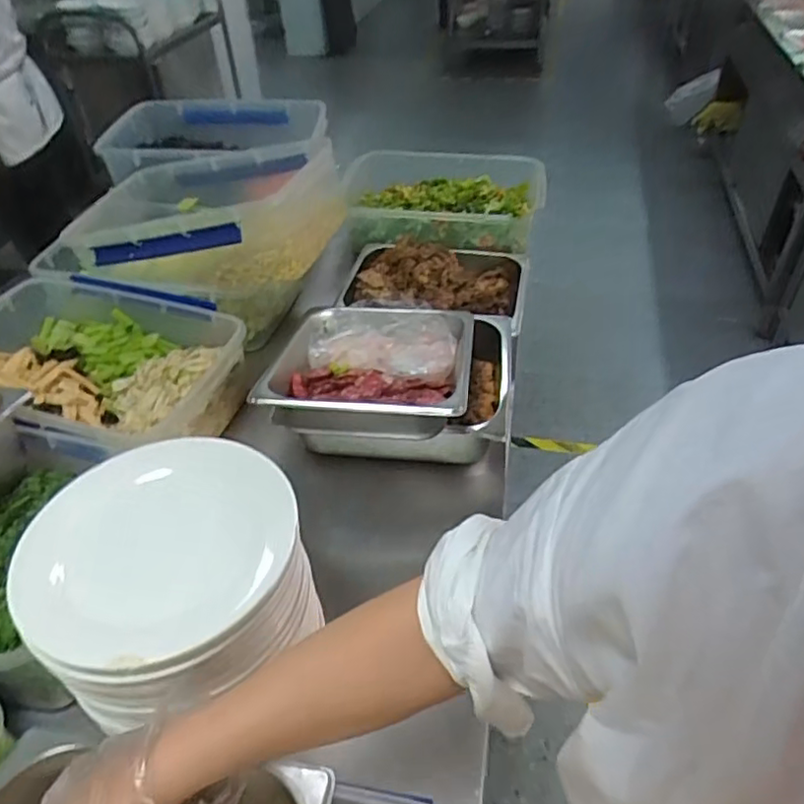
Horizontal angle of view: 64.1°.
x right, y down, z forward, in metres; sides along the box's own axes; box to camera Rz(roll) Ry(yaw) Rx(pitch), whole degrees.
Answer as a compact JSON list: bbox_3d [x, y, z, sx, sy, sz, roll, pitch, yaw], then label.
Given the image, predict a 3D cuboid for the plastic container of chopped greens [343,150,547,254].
[{"bbox_3d":[0.075,-0.412,1.288,0.421,0.125,0.212,3,43,6],"label":"plastic container of chopped greens"}]

